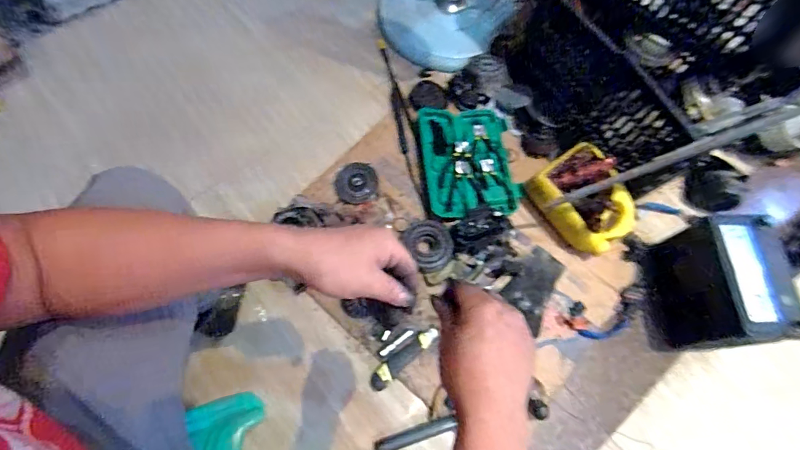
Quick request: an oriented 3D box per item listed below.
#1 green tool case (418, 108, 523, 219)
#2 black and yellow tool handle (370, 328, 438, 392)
[{"bbox_3d":[0.166,-0.159,0.993,0.214,0.031,0.303,-4,69,-4],"label":"green tool case"},{"bbox_3d":[0.007,0.265,0.827,0.163,0.025,0.034,-39,75,-16],"label":"black and yellow tool handle"}]

